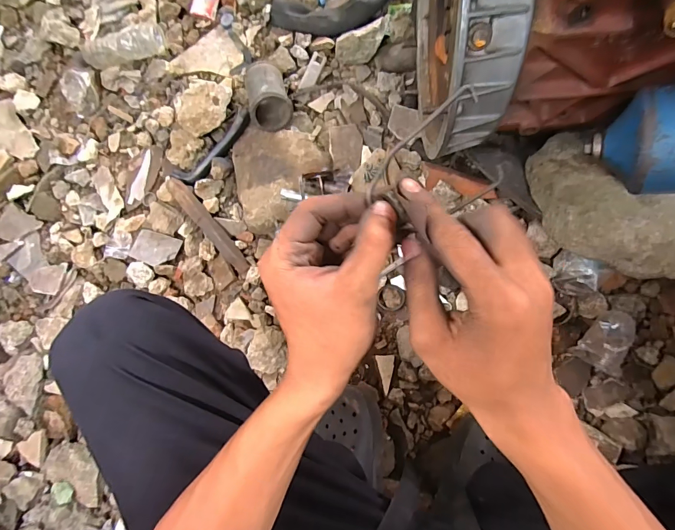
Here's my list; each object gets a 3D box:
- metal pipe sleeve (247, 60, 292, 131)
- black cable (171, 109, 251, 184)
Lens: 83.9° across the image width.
[{"bbox_3d":[-0.143,-0.341,0.751,0.080,0.082,0.126,-13,62,-13],"label":"metal pipe sleeve"},{"bbox_3d":[-0.260,-0.246,0.770,0.202,0.023,0.054,-39,76,2],"label":"black cable"}]

